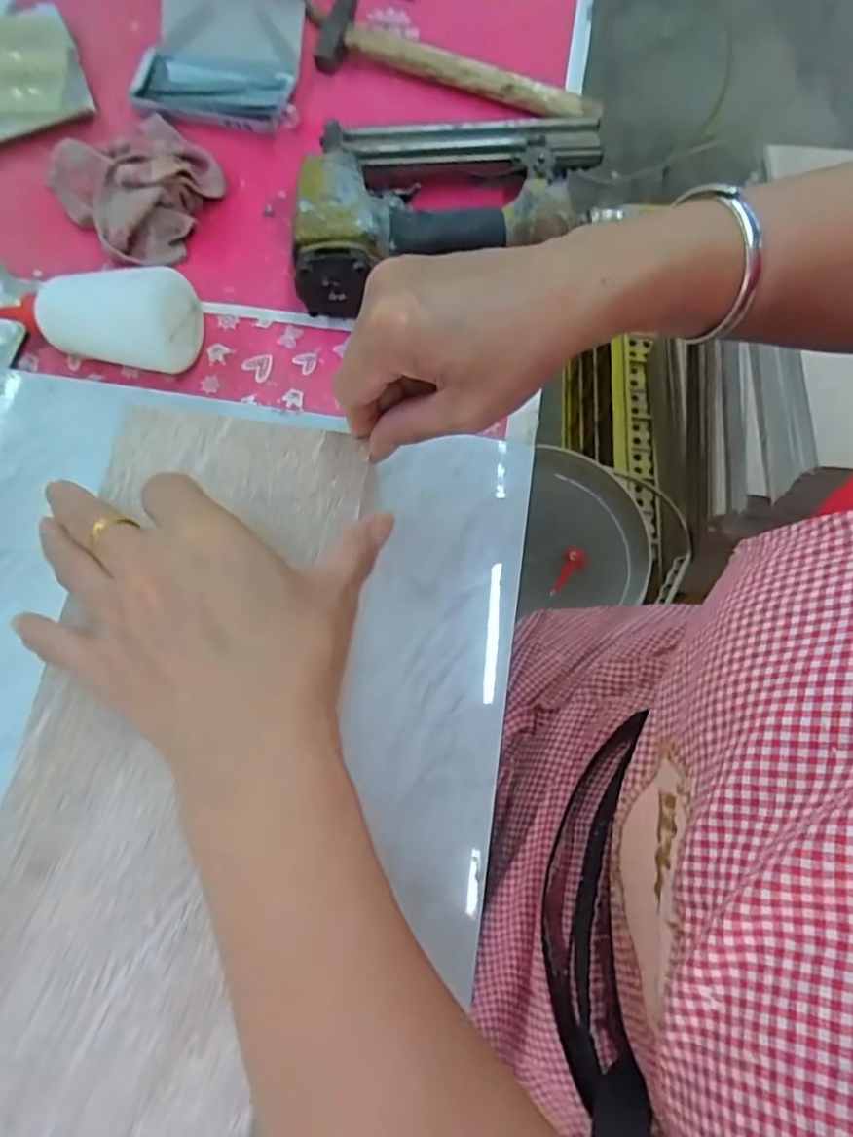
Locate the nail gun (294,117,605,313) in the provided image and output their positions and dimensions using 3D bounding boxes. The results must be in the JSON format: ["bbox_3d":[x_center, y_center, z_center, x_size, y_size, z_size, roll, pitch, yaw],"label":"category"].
[{"bbox_3d":[0.021,-0.268,0.462,0.223,0.063,0.157,-4,71,-1],"label":"nail gun"}]

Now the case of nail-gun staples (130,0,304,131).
[{"bbox_3d":[-0.172,-0.430,0.525,0.131,0.041,0.125,9,71,3],"label":"case of nail-gun staples"}]

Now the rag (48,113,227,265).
[{"bbox_3d":[-0.224,-0.304,0.484,0.108,0.039,0.136,-41,76,-13],"label":"rag"}]

